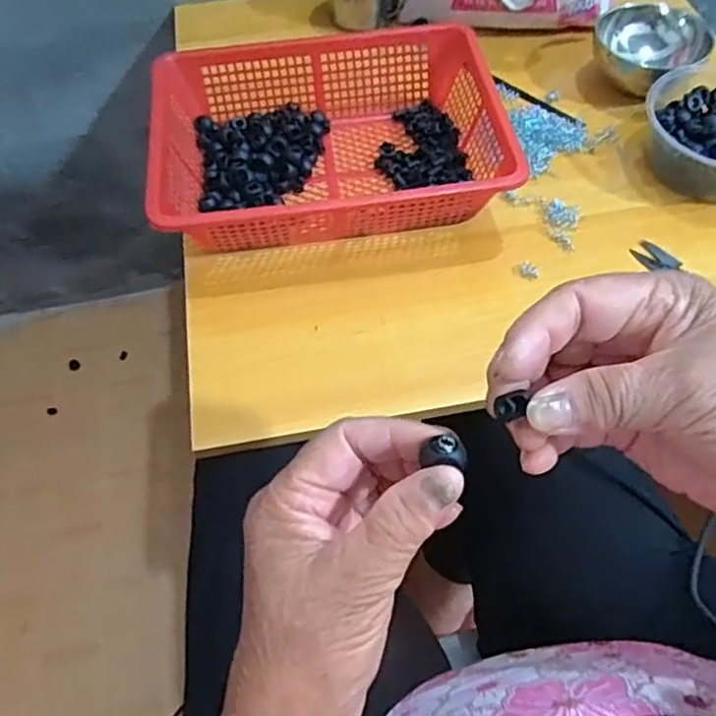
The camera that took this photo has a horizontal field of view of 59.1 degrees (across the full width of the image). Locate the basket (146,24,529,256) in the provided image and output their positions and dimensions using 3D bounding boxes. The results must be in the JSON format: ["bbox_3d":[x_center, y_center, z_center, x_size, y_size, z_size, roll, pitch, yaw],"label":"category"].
[{"bbox_3d":[-0.030,-0.206,0.578,0.292,0.071,0.233,-8,58,-4],"label":"basket"}]

